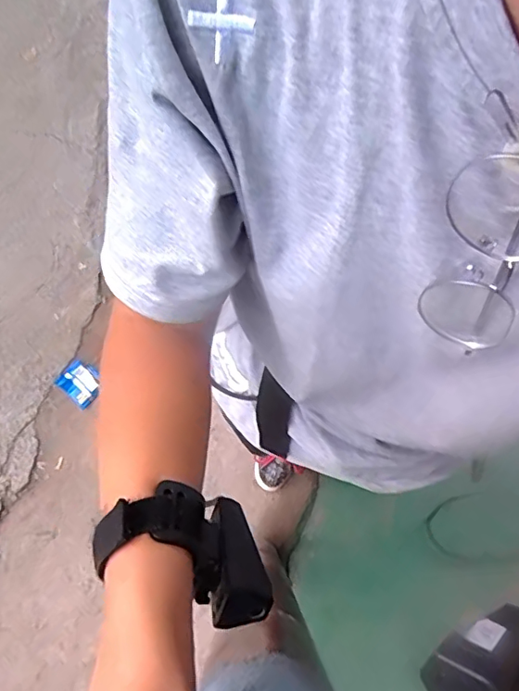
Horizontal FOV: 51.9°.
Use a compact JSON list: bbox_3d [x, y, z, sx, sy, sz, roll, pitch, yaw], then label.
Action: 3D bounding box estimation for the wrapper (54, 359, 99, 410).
[{"bbox_3d":[-0.543,0.115,1.629,0.124,0.040,0.114,42,77,11],"label":"wrapper"}]

